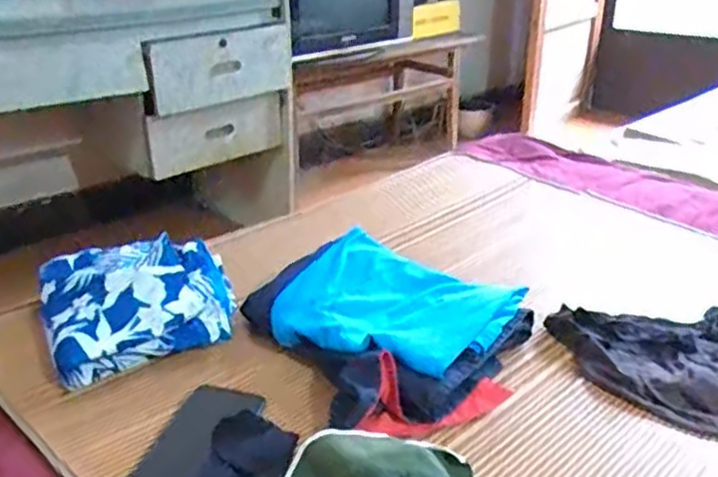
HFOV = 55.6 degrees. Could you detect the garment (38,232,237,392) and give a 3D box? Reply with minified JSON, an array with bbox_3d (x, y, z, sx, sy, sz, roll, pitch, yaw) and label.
[{"bbox_3d":[-0.273,0.079,0.848,0.219,0.098,0.209,-13,27,-27],"label":"garment"}]

